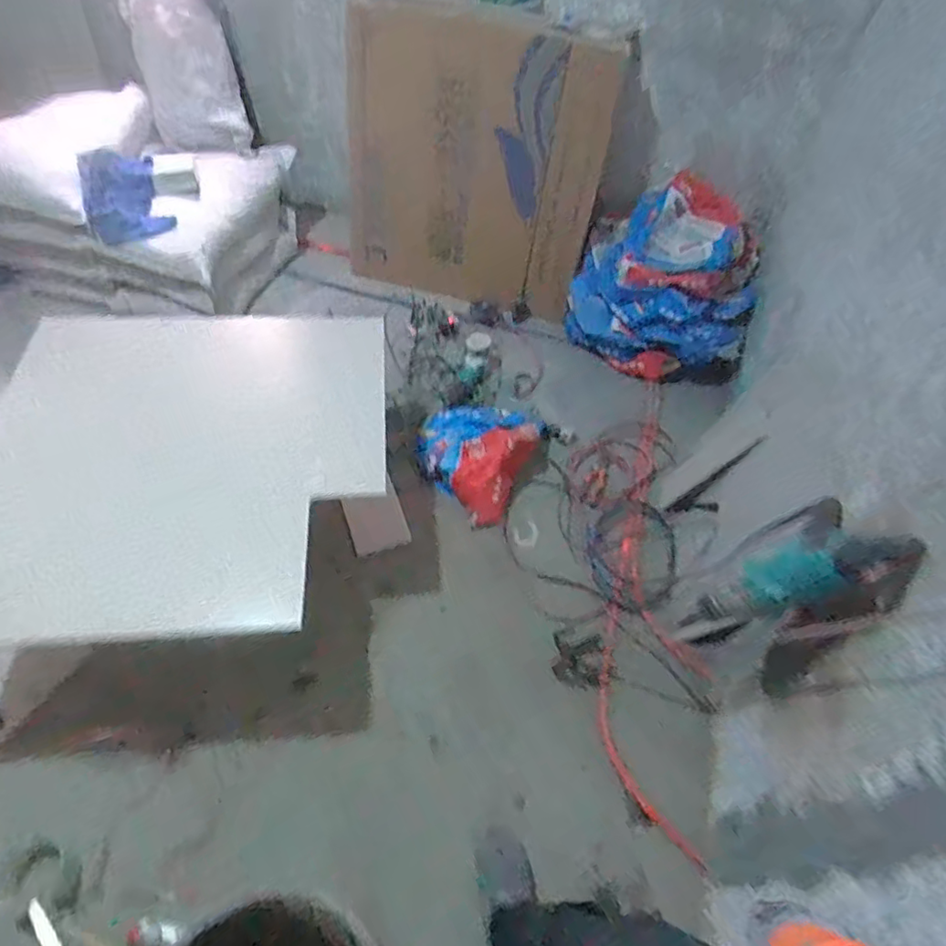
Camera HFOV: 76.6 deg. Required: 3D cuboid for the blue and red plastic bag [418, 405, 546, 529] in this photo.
[{"bbox_3d":[-0.005,-0.060,1.442,0.273,0.110,0.301,23,55,12],"label":"blue and red plastic bag"}]

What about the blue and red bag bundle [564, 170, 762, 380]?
[{"bbox_3d":[0.492,-0.491,1.572,0.444,0.382,0.307,16,54,7],"label":"blue and red bag bundle"}]

